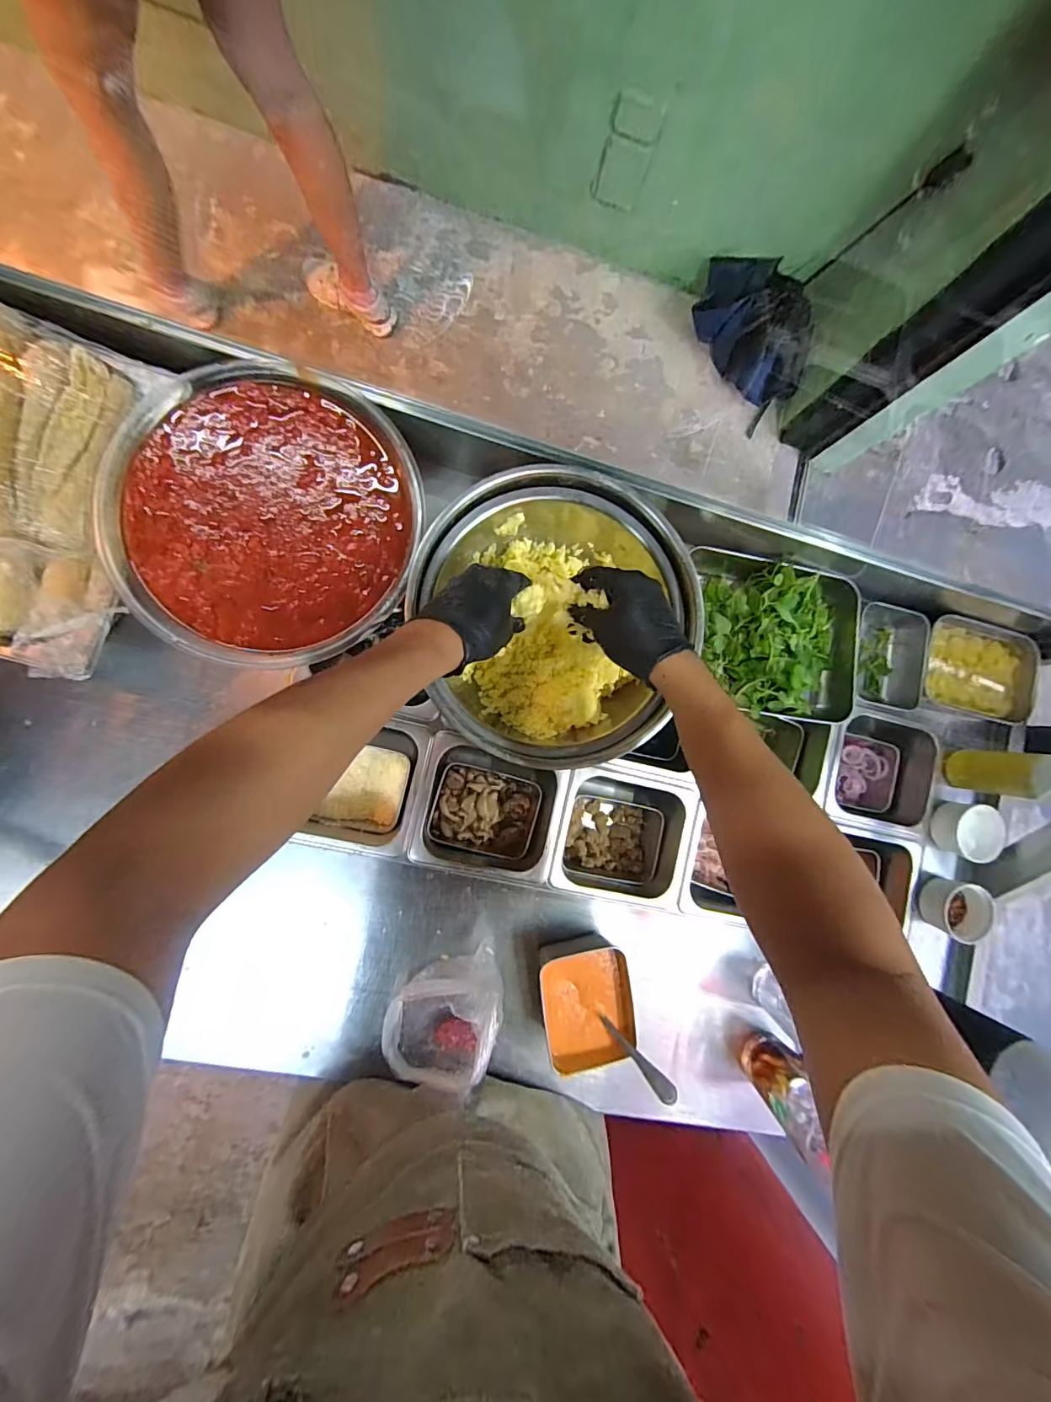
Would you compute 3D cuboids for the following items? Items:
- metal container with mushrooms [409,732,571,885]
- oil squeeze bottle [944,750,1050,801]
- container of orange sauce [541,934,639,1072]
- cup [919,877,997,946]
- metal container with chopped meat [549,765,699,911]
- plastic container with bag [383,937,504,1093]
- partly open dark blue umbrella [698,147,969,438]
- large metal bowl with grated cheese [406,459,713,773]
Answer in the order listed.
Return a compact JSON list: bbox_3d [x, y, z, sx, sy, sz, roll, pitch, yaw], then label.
[{"bbox_3d":[-0.047,0.134,0.633,0.175,0.094,0.162,12,87,-8],"label":"metal container with mushrooms"},{"bbox_3d":[0.642,0.096,0.612,0.062,0.157,0.057,11,87,-8],"label":"oil squeeze bottle"},{"bbox_3d":[0.071,0.363,0.582,0.107,0.054,0.143,-10,90,-8],"label":"container of orange sauce"},{"bbox_3d":[0.596,0.287,0.664,0.068,0.043,0.080,4,88,-8],"label":"cup"},{"bbox_3d":[0.124,0.175,0.656,0.171,0.107,0.165,14,87,-8],"label":"metal container with chopped meat"},{"bbox_3d":[-0.092,0.349,0.532,0.129,0.081,0.128,3,89,-8],"label":"plastic container with bag"},{"bbox_3d":[0.675,-1.058,1.238,0.393,0.541,0.291,31,85,-7],"label":"partly open dark blue umbrella"},{"bbox_3d":[0.031,-0.094,0.544,0.291,0.129,0.287,0,89,-8],"label":"large metal bowl with grated cheese"}]

